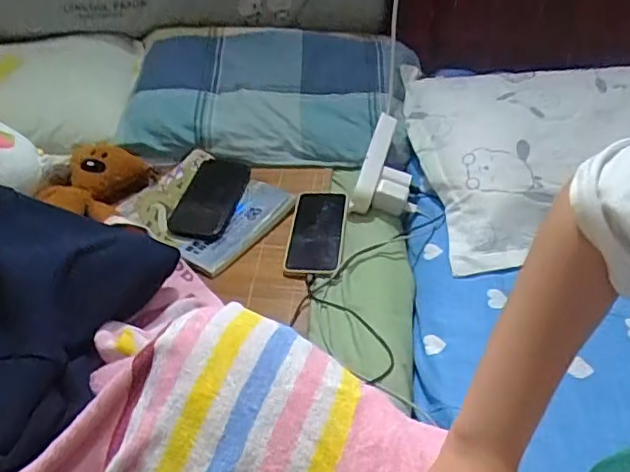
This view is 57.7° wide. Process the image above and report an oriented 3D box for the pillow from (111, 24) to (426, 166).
[{"bbox_3d":[-0.076,-0.258,1.016,0.478,0.124,0.298,5,42,6],"label":"pillow"}]

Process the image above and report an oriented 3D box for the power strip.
[{"bbox_3d":[0.092,-0.114,0.879,0.029,0.024,0.182,12,62,13],"label":"power strip"}]

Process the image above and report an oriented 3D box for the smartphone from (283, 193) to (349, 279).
[{"bbox_3d":[0.005,-0.009,0.824,0.076,0.016,0.174,4,44,7],"label":"smartphone"}]

